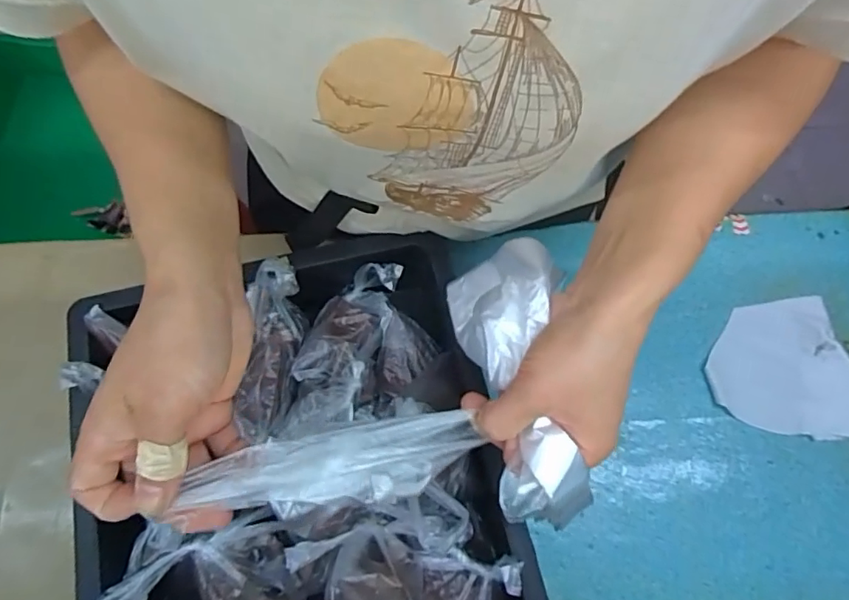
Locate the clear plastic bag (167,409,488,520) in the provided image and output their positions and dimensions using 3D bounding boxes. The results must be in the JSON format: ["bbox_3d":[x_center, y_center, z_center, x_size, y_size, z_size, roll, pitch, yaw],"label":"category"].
[{"bbox_3d":[-0.044,0.090,0.293,0.151,0.032,0.040,-6,70,-17],"label":"clear plastic bag"}]

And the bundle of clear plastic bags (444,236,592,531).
[{"bbox_3d":[0.050,0.043,0.326,0.063,0.074,0.169,-7,61,-4],"label":"bundle of clear plastic bags"}]

